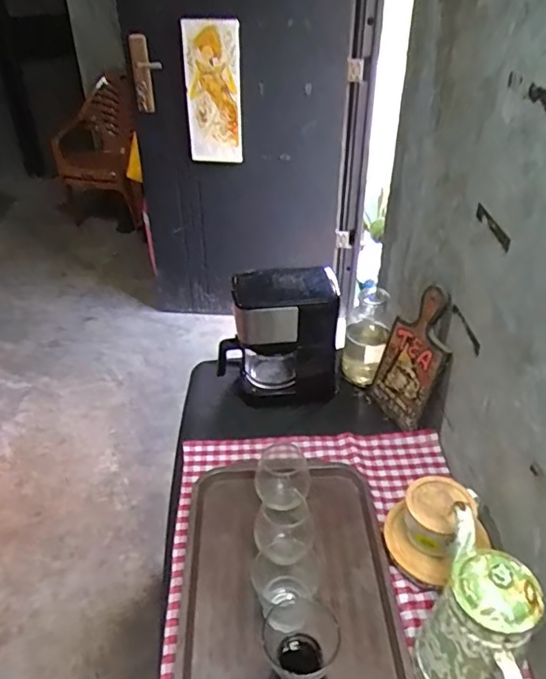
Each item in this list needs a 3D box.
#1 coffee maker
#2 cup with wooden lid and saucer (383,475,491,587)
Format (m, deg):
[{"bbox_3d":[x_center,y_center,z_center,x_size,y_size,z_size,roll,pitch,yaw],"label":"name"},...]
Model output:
[{"bbox_3d":[0.010,-0.004,1.084,0.230,0.245,0.143,-3,37,-4],"label":"coffee maker"},{"bbox_3d":[0.239,0.288,0.808,0.127,0.111,0.130,0,37,0],"label":"cup with wooden lid and saucer"}]

